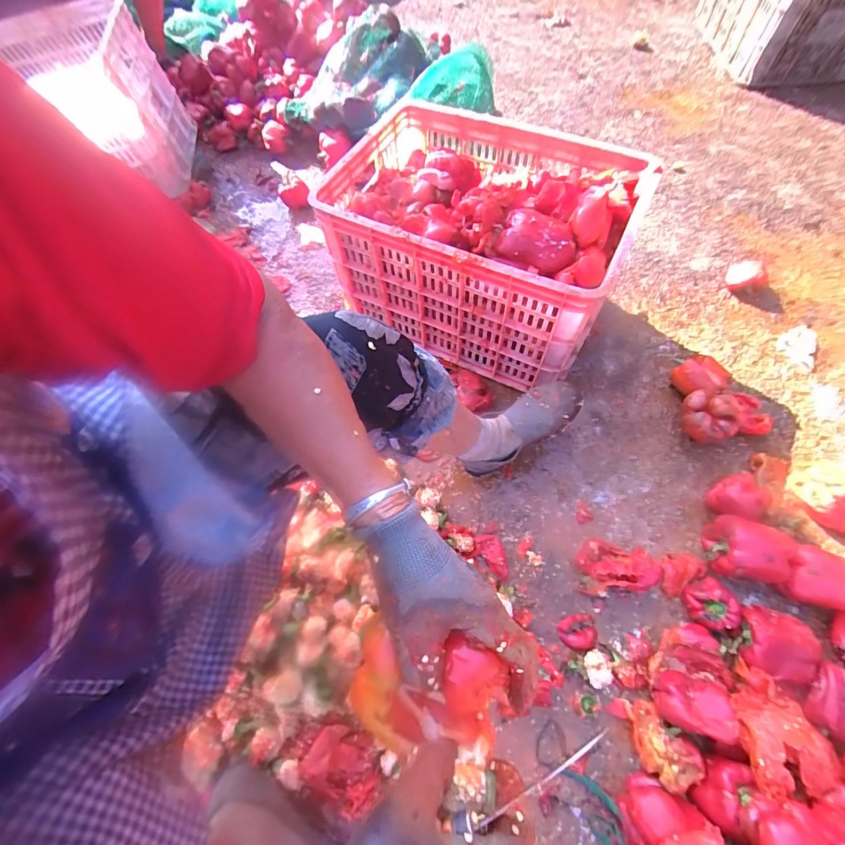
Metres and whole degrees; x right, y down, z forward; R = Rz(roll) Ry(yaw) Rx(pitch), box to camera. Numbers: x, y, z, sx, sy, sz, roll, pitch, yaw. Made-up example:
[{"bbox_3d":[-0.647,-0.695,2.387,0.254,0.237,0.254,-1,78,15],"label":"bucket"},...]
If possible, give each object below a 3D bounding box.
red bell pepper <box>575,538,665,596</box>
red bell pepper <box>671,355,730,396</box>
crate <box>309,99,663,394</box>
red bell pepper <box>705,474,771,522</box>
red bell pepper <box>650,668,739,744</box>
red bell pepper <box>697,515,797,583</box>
[{"bbox_3d":[0.315,0.232,0.648,0.118,0.050,0.085,-4,65,1],"label":"red bell pepper"},{"bbox_3d":[0.528,-0.079,0.771,0.072,0.070,0.075,-1,65,2],"label":"red bell pepper"},{"bbox_3d":[0.114,-0.356,0.802,0.510,0.294,0.377,26,69,14],"label":"crate"},{"bbox_3d":[0.526,0.135,0.675,0.078,0.064,0.073,-1,65,2],"label":"red bell pepper"},{"bbox_3d":[0.365,0.380,0.535,0.090,0.061,0.066,11,66,8],"label":"red bell pepper"},{"bbox_3d":[0.508,0.197,0.626,0.091,0.098,0.086,11,66,8],"label":"red bell pepper"}]

